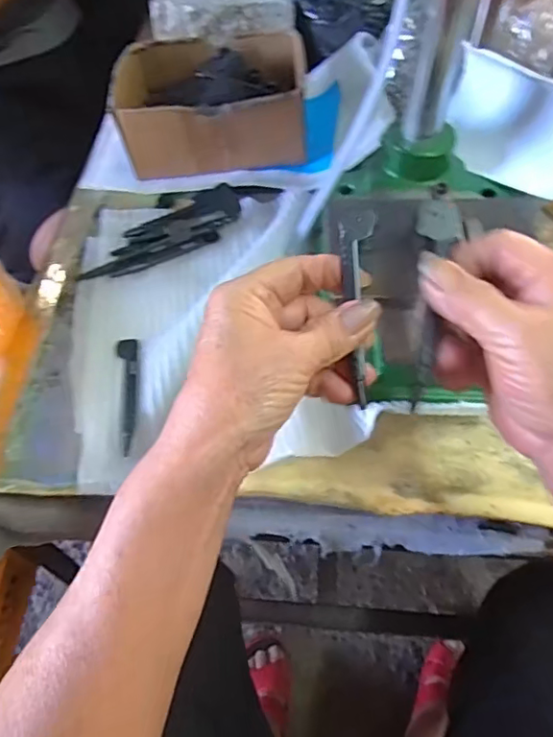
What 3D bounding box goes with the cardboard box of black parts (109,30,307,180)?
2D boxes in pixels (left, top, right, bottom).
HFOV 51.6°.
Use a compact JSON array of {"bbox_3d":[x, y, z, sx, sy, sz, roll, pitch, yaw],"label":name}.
[{"bbox_3d":[-0.059,-0.246,0.525,0.159,0.067,0.127,-3,56,-2],"label":"cardboard box of black parts"}]

